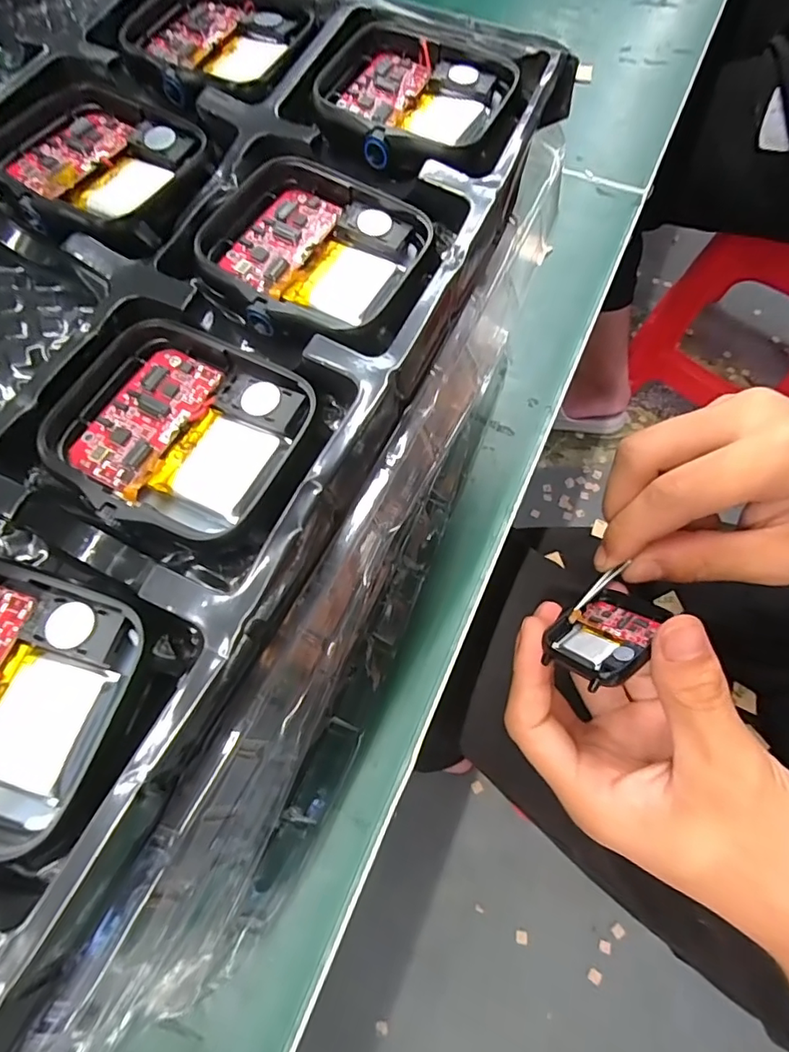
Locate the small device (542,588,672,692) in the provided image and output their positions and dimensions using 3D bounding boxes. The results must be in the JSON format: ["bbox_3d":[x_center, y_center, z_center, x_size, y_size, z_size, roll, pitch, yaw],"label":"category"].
[{"bbox_3d":[0.084,0.043,0.201,0.045,0.007,0.037,-34,30,-26],"label":"small device"}]

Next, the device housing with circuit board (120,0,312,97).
[{"bbox_3d":[-0.045,-0.126,0.128,0.043,0.008,0.038,22,71,11],"label":"device housing with circuit board"}]

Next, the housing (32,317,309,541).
[{"bbox_3d":[-0.041,-0.019,0.094,0.043,0.007,0.037,27,70,15],"label":"housing"}]

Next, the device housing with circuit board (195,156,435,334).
[{"bbox_3d":[-0.017,-0.060,0.107,0.043,0.007,0.044,17,68,11],"label":"device housing with circuit board"}]

